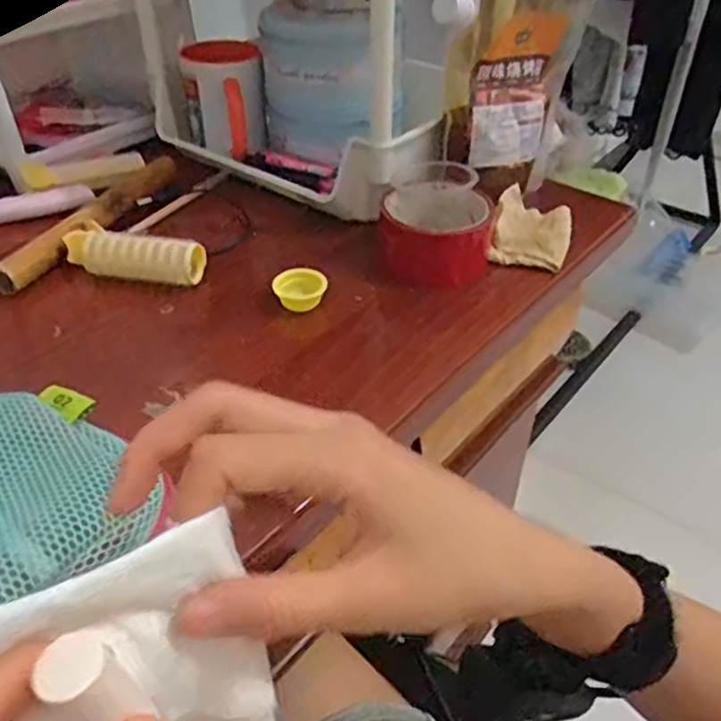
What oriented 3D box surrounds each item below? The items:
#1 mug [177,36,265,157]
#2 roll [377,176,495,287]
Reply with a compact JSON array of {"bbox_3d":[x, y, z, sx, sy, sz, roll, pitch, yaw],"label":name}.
[{"bbox_3d":[-0.129,-0.245,0.657,0.072,0.099,0.096,-7,40,-10],"label":"mug"},{"bbox_3d":[0.059,-0.103,0.535,0.085,0.043,0.083,6,40,6],"label":"roll"}]

